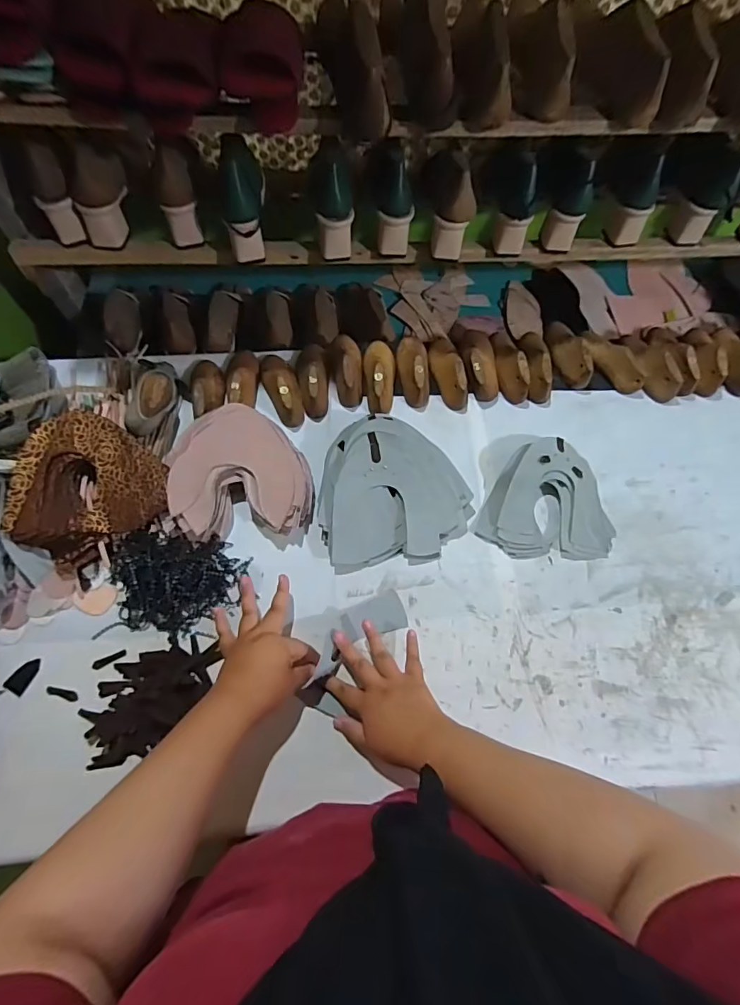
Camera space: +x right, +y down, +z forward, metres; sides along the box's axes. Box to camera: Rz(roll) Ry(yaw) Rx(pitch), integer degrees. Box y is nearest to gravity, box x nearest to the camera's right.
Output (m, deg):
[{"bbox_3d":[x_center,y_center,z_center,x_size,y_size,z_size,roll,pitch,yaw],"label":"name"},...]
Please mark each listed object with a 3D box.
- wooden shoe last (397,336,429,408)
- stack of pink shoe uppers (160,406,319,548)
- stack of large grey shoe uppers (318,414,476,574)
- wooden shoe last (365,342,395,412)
[{"bbox_3d":[0.072,-0.225,0.780,0.051,0.052,0.136,-1,66,-3],"label":"wooden shoe last"},{"bbox_3d":[-0.180,-0.043,0.682,0.187,0.062,0.182,-5,67,-4],"label":"stack of pink shoe uppers"},{"bbox_3d":[0.036,-0.021,0.681,0.219,0.059,0.207,-6,67,-5],"label":"stack of large grey shoe uppers"},{"bbox_3d":[0.016,-0.209,0.772,0.053,0.051,0.142,3,66,-1],"label":"wooden shoe last"}]

